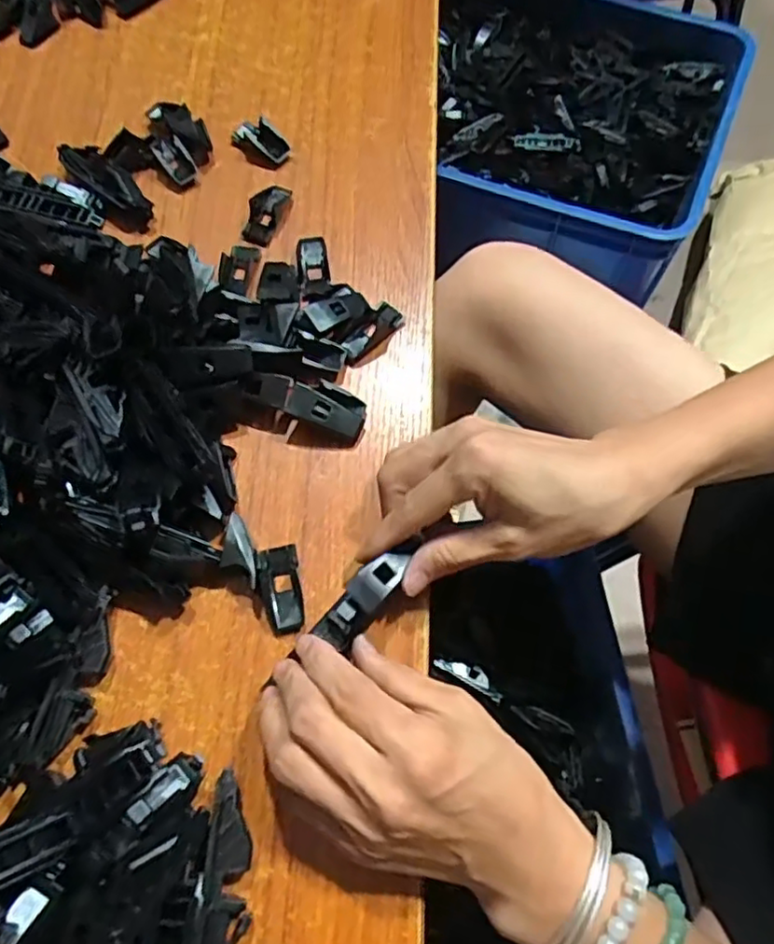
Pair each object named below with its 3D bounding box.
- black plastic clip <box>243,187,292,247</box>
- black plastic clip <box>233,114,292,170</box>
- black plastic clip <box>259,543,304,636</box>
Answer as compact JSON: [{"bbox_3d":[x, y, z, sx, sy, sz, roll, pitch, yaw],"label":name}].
[{"bbox_3d":[-0.074,-0.159,0.398,0.020,0.008,0.046,14,69,7],"label":"black plastic clip"},{"bbox_3d":[-0.081,-0.211,0.415,0.038,0.012,0.023,33,72,14],"label":"black plastic clip"},{"bbox_3d":[-0.051,0.057,0.317,0.018,0.007,0.043,-11,68,-3],"label":"black plastic clip"}]

